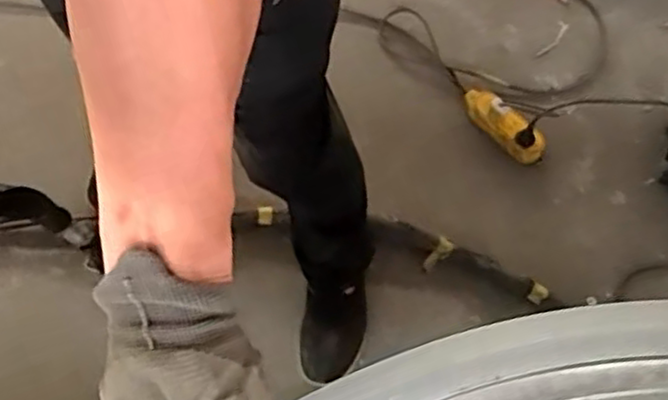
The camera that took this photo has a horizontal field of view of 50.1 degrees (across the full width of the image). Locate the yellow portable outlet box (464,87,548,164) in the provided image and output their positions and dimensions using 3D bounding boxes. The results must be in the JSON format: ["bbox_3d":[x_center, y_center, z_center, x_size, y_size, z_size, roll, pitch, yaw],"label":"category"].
[{"bbox_3d":[0.305,-0.140,1.284,0.052,0.075,0.175,-42,72,-16],"label":"yellow portable outlet box"}]

